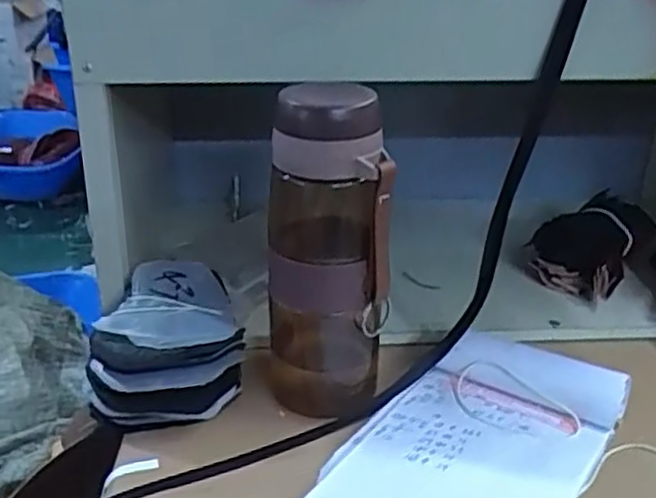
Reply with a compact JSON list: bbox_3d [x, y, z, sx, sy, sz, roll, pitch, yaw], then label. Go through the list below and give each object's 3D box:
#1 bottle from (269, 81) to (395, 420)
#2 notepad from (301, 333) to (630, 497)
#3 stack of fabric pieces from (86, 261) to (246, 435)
[{"bbox_3d":[-0.001,0.005,0.487,0.076,0.224,0.075,-2,27,-3],"label":"bottle"},{"bbox_3d":[0.083,0.130,0.453,0.138,0.034,0.234,18,32,32],"label":"notepad"},{"bbox_3d":[-0.111,0.071,0.516,0.105,0.082,0.106,2,27,5],"label":"stack of fabric pieces"}]

